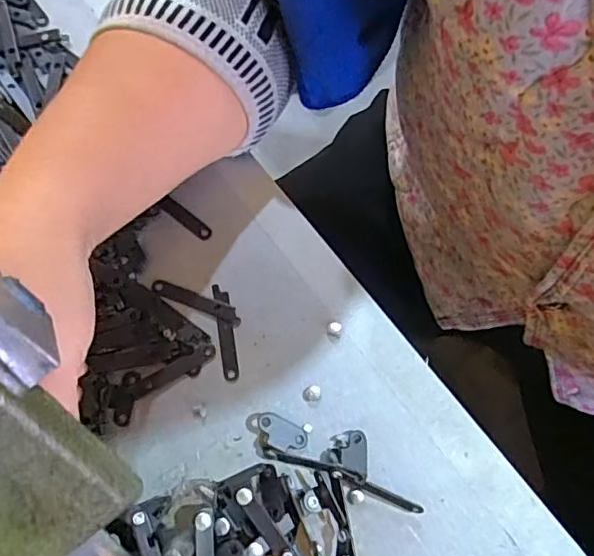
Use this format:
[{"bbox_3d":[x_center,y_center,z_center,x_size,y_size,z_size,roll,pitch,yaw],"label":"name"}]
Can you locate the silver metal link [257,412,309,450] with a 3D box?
[{"bbox_3d":[-0.009,0.083,0.303,0.029,0.007,0.014,27,77,5],"label":"silver metal link"}]

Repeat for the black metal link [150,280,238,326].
[{"bbox_3d":[-0.057,0.013,0.320,0.054,0.004,0.009,22,77,4],"label":"black metal link"}]

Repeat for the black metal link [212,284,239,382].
[{"bbox_3d":[-0.040,0.030,0.317,0.008,0.004,0.054,-8,77,-3],"label":"black metal link"}]

